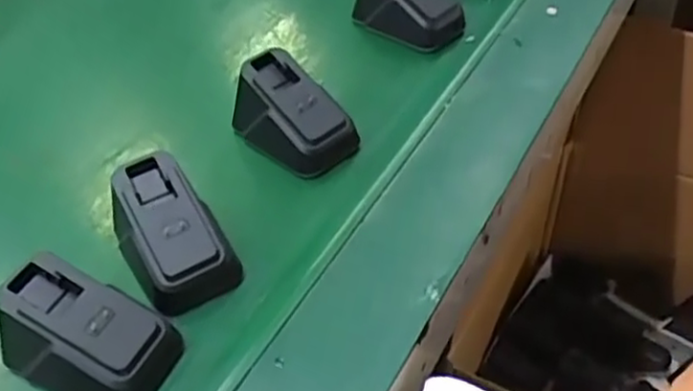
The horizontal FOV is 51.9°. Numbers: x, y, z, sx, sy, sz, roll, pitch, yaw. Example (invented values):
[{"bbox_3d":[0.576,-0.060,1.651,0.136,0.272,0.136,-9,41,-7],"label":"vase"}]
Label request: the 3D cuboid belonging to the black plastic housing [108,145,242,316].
[{"bbox_3d":[-0.080,0.016,0.320,0.041,0.039,0.062,-26,47,-18],"label":"black plastic housing"}]

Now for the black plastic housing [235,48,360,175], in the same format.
[{"bbox_3d":[-0.030,-0.044,0.374,0.063,0.040,0.039,31,56,33],"label":"black plastic housing"}]

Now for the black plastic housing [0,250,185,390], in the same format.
[{"bbox_3d":[-0.105,0.056,0.285,0.067,0.042,0.041,9,46,16],"label":"black plastic housing"}]

